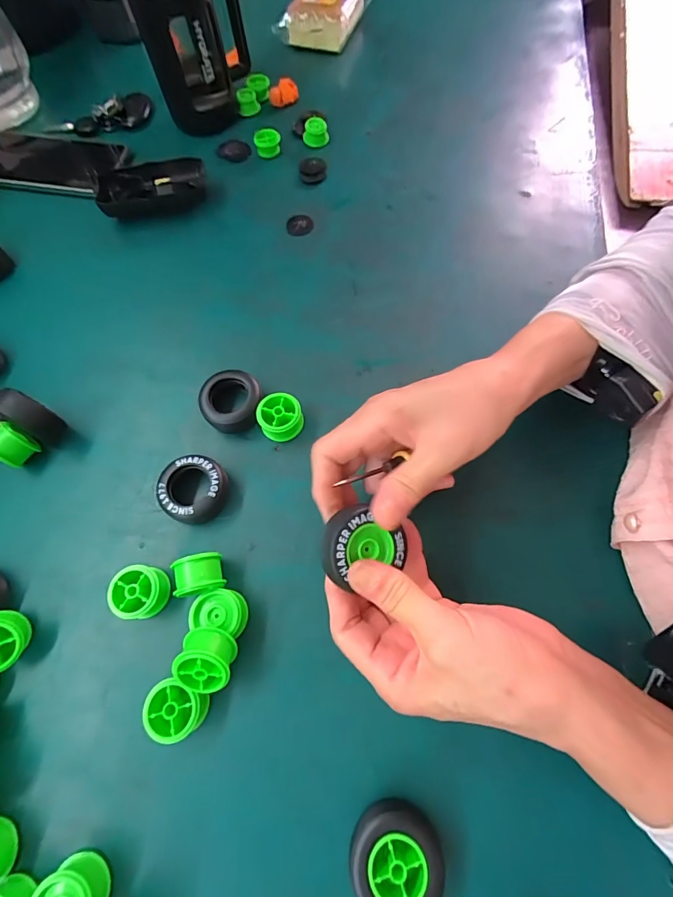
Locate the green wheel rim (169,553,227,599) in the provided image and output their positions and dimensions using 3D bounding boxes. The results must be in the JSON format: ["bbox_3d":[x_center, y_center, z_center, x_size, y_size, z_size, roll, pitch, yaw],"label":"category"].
[{"bbox_3d":[-0.091,0.087,0.278,0.030,0.036,0.025,-15,70,-3],"label":"green wheel rim"}]

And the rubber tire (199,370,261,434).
[{"bbox_3d":[-0.086,-0.039,0.332,0.045,0.021,0.048,-6,70,1],"label":"rubber tire"}]

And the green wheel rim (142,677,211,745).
[{"bbox_3d":[-0.097,0.163,0.255,0.037,0.026,0.031,19,72,9],"label":"green wheel rim"}]

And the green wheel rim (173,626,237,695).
[{"bbox_3d":[-0.080,0.129,0.250,0.032,0.023,0.032,-7,105,0],"label":"green wheel rim"}]

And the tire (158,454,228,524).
[{"bbox_3d":[-0.108,0.031,0.306,0.046,0.022,0.049,-1,70,2],"label":"tire"}]

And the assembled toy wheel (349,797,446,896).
[{"bbox_3d":[0.033,0.225,0.226,0.047,0.032,0.045,-1,70,2],"label":"assembled toy wheel"}]

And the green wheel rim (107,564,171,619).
[{"bbox_3d":[-0.135,0.099,0.281,0.032,0.025,0.033,-1,70,2],"label":"green wheel rim"}]

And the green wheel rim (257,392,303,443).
[{"bbox_3d":[-0.044,-0.025,0.326,0.034,0.022,0.034,-1,70,2],"label":"green wheel rim"}]

